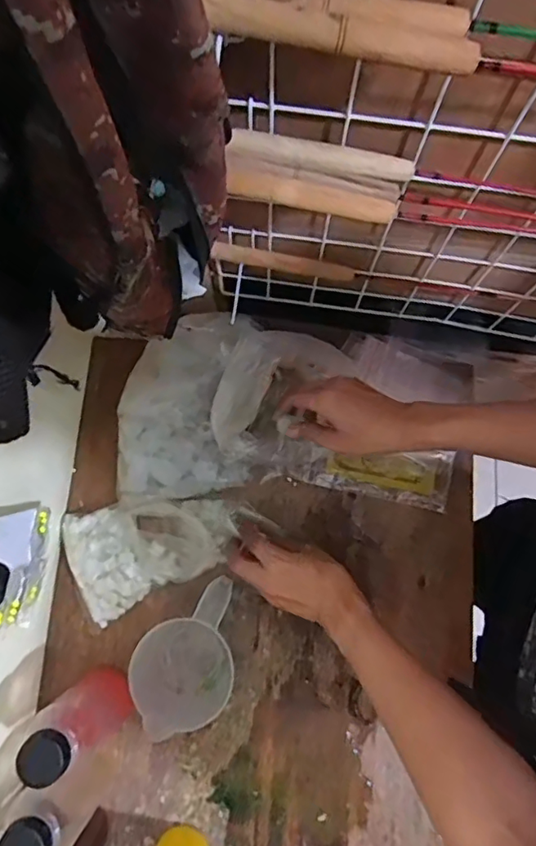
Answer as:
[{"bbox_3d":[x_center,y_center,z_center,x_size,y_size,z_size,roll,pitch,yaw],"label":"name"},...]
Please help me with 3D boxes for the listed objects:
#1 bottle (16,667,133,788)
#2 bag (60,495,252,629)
[{"bbox_3d":[-0.179,0.285,0.541,0.058,0.187,0.052,-27,79,-6],"label":"bottle"},{"bbox_3d":[-0.133,0.142,0.648,0.199,0.045,0.125,-22,79,-4],"label":"bag"}]

